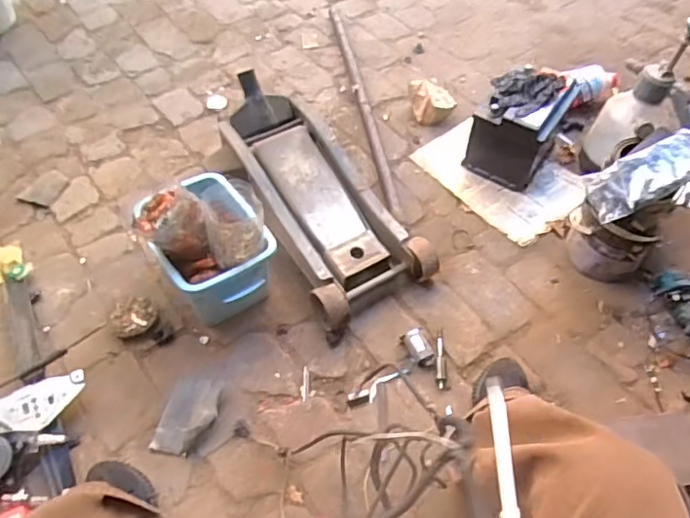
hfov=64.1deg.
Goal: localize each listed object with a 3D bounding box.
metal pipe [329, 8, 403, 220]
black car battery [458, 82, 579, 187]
[{"bbox_3d":[0.044,-0.423,1.442,0.030,0.029,0.812,-10,58,-4],"label":"metal pipe"},{"bbox_3d":[0.397,-0.302,1.269,0.160,0.178,0.196,29,62,19],"label":"black car battery"}]

